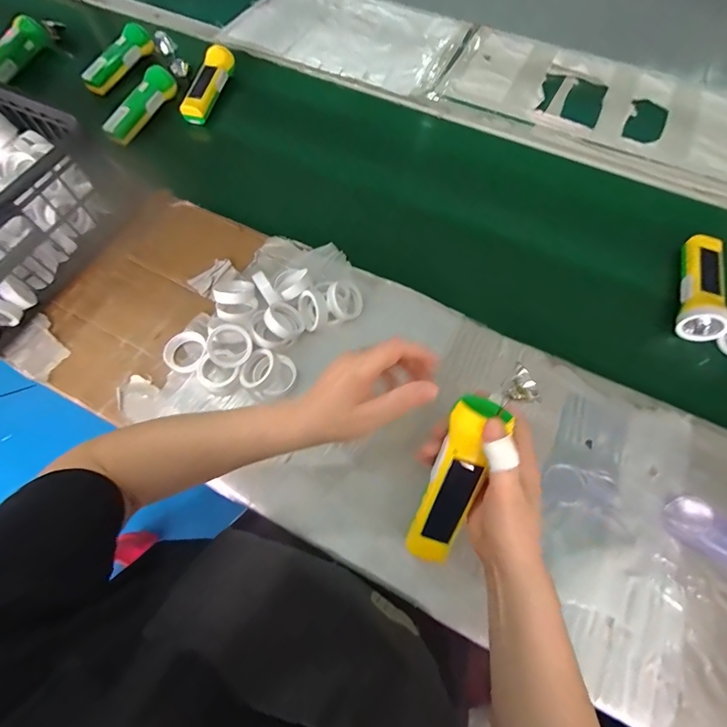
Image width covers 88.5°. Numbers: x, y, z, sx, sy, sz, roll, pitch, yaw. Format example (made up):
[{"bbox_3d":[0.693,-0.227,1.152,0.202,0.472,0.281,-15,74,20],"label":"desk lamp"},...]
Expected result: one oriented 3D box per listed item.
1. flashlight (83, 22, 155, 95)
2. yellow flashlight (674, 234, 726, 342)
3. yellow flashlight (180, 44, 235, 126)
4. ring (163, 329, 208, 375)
[{"bbox_3d":[-0.484,-0.601,0.741,0.037,0.053,0.180,25,68,10],"label":"flashlight"},{"bbox_3d":[0.478,-0.113,0.532,0.057,0.040,0.171,16,67,7],"label":"yellow flashlight"},{"bbox_3d":[-0.292,-0.526,0.704,0.043,0.048,0.168,15,67,6],"label":"yellow flashlight"},{"bbox_3d":[-0.232,-0.016,0.489,0.054,0.016,0.057,0,66,0],"label":"ring"}]

